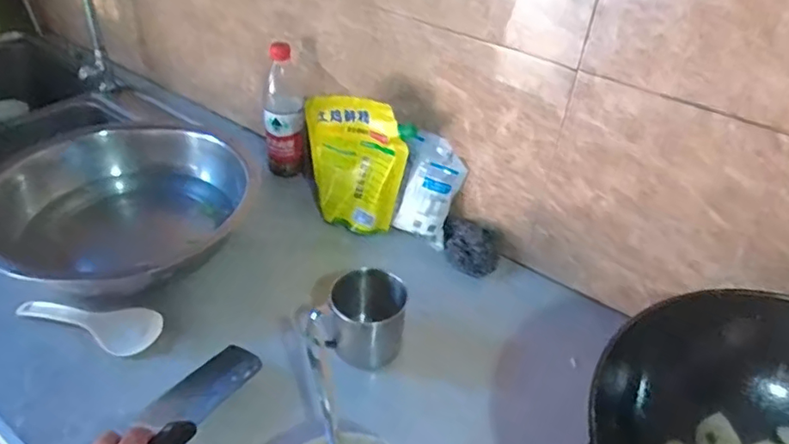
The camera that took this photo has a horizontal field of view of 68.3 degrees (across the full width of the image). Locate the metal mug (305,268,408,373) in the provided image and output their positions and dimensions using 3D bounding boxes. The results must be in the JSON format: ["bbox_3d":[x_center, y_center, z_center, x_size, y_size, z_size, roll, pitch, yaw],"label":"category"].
[{"bbox_3d":[-0.047,0.121,0.682,0.121,0.100,0.082,-10,40,-18],"label":"metal mug"}]

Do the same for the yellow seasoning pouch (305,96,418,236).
[{"bbox_3d":[-0.057,-0.081,0.846,0.145,0.197,0.035,17,39,16],"label":"yellow seasoning pouch"}]

